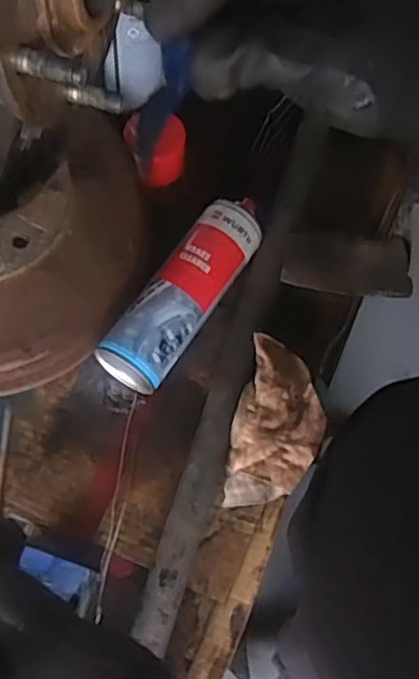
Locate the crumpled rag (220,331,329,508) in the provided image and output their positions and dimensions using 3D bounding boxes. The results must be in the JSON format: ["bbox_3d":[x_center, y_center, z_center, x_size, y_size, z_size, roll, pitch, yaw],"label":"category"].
[{"bbox_3d":[0.060,0.072,0.570,0.074,0.020,0.149,16,69,3],"label":"crumpled rag"}]

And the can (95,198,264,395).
[{"bbox_3d":[-0.018,-0.049,0.627,0.060,0.056,0.206,32,70,9],"label":"can"}]

